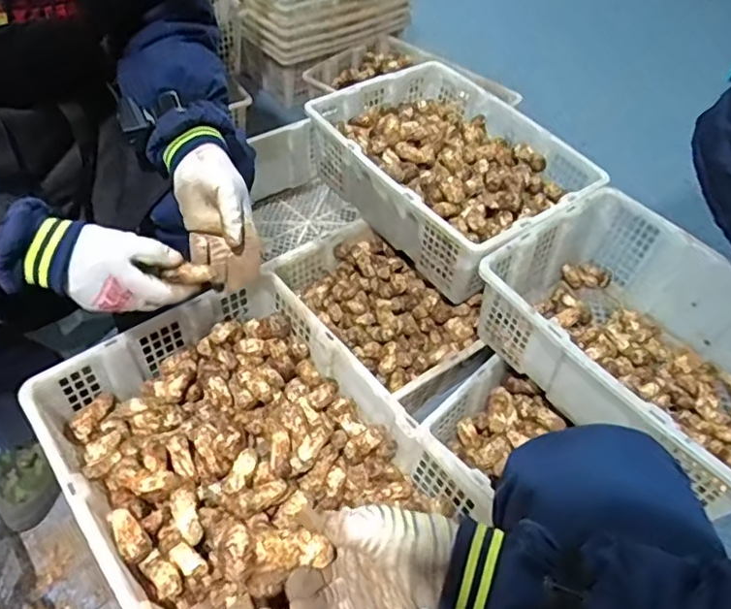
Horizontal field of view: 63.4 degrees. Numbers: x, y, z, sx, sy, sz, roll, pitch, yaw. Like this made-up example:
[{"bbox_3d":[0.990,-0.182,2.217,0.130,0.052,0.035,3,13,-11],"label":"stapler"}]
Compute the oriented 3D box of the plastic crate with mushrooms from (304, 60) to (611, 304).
[{"bbox_3d":[0.159,-0.255,1.146,0.357,0.153,0.485,-26,57,-24],"label":"plastic crate with mushrooms"}]

